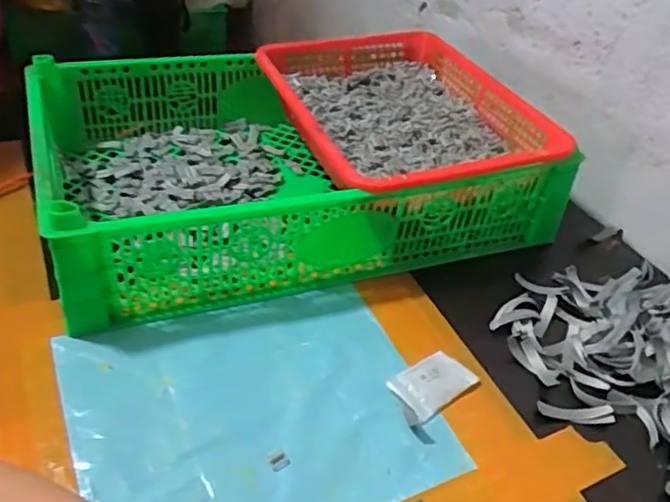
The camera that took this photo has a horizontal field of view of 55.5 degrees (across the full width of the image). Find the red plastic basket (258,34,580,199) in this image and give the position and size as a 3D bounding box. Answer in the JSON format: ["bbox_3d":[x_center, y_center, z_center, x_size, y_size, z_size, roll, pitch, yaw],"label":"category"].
[{"bbox_3d":[0.069,-0.135,0.659,0.233,0.069,0.294,-10,41,-22],"label":"red plastic basket"}]

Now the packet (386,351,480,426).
[{"bbox_3d":[0.072,0.100,0.478,0.071,0.009,0.039,-24,47,-34],"label":"packet"}]

